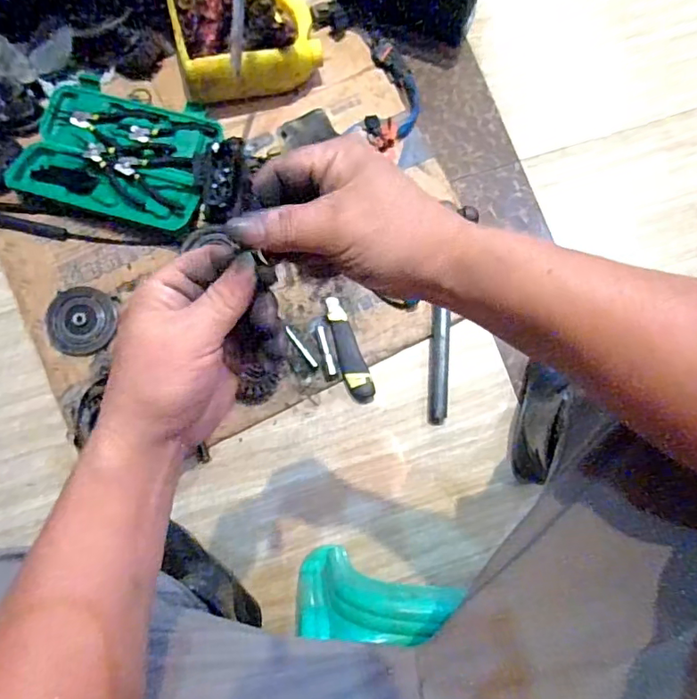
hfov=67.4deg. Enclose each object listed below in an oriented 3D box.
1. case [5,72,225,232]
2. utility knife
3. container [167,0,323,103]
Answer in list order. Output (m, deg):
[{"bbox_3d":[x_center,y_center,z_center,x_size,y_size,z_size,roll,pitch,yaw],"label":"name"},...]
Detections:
[{"bbox_3d":[-0.367,-0.317,0.850,0.303,0.034,0.220,17,77,3],"label":"case"},{"bbox_3d":[-0.002,-0.002,0.798,0.038,0.022,0.162,-20,77,-5],"label":"utility knife"},{"bbox_3d":[-0.160,-0.498,0.834,0.221,0.112,0.187,-9,79,-2],"label":"container"}]

